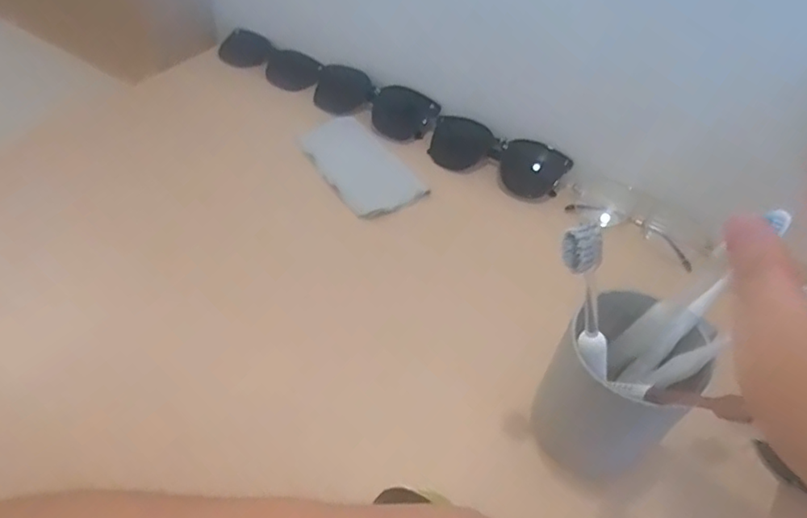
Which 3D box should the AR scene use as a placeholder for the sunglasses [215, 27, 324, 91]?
[{"bbox_3d":[-0.158,-0.232,0.667,0.139,0.026,0.053,32,52,21],"label":"sunglasses"}]

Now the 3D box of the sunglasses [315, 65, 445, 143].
[{"bbox_3d":[-0.034,-0.168,0.621,0.139,0.031,0.051,25,50,16],"label":"sunglasses"}]

